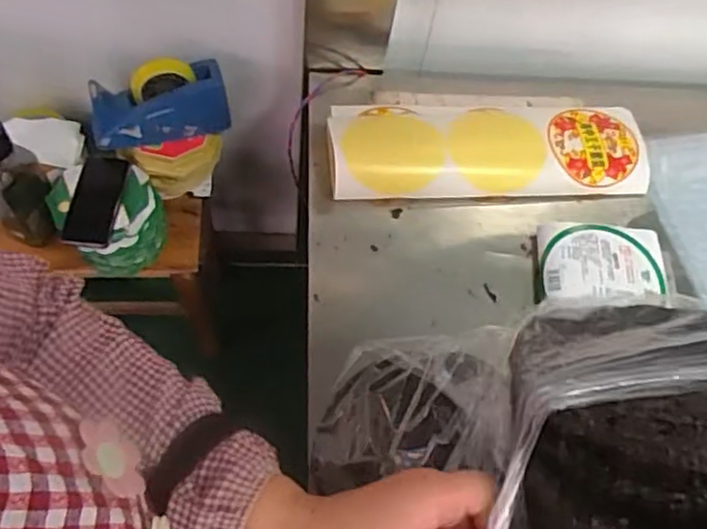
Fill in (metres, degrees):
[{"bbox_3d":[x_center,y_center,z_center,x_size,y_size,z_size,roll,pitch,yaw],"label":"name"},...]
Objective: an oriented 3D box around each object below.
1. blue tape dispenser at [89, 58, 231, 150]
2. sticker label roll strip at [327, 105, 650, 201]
[{"bbox_3d":[-0.307,-0.260,1.068,0.206,0.129,0.066,-4,30,-8],"label":"blue tape dispenser"},{"bbox_3d":[0.203,-0.168,0.970,0.471,0.034,0.149,-2,72,-5],"label":"sticker label roll strip"}]

